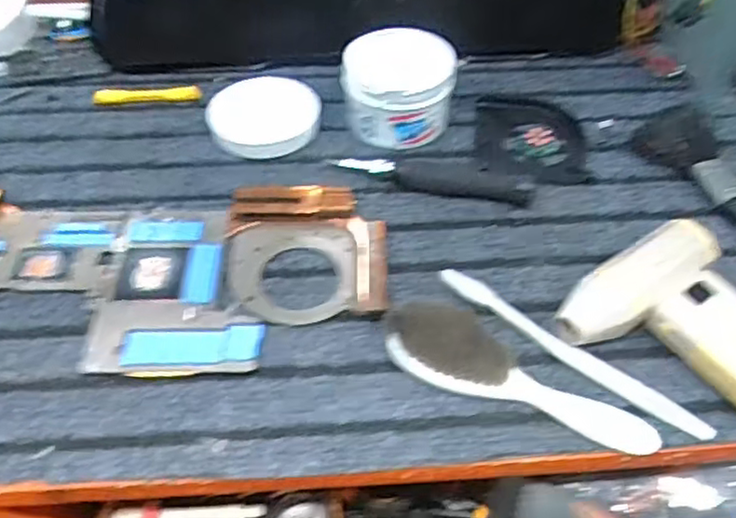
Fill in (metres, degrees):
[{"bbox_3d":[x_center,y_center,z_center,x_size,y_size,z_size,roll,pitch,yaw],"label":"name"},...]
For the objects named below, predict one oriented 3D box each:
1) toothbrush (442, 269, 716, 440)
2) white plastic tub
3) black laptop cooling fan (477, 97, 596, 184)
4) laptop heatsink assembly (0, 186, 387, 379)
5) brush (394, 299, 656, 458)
[{"bbox_3d":[0.112,0.050,0.372,0.162,0.013,0.012,30,56,23],"label":"toothbrush"},{"bbox_3d":[0.022,-0.122,0.488,0.080,0.059,0.070,2,50,1],"label":"white plastic tub"},{"bbox_3d":[0.122,-0.095,0.500,0.078,0.012,0.092,6,50,4],"label":"black laptop cooling fan"},{"bbox_3d":[-0.165,0.008,0.408,0.347,0.010,0.139,-1,50,-2],"label":"laptop heatsink assembly"},{"bbox_3d":[0.078,0.063,0.351,0.146,0.030,0.028,21,53,16],"label":"brush"}]

